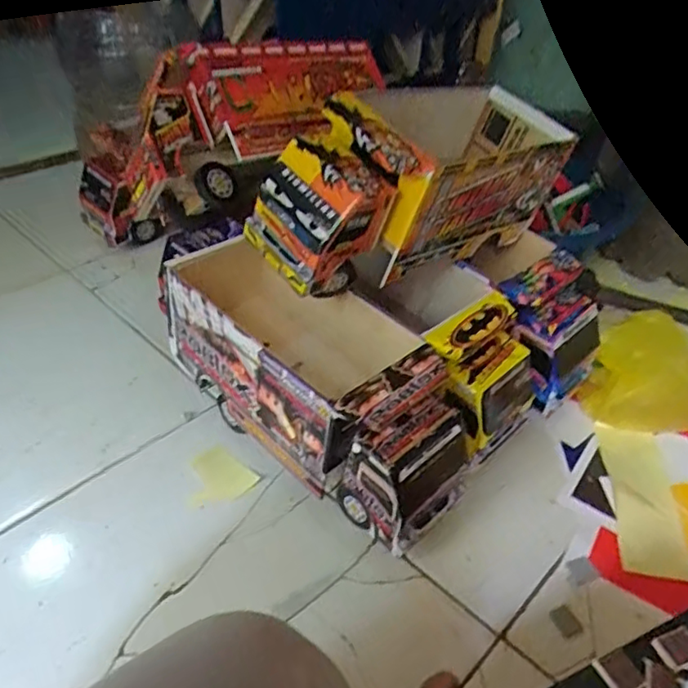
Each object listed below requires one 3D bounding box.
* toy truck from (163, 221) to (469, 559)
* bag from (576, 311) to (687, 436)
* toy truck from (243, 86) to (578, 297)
[{"bbox_3d":[-0.019,0.038,0.627,0.332,0.183,0.167,33,48,32],"label":"toy truck"},{"bbox_3d":[0.350,0.042,0.694,0.097,0.121,0.112,-16,43,-22],"label":"bag"},{"bbox_3d":[0.084,-0.174,0.619,0.363,0.158,0.148,-27,47,-31],"label":"toy truck"}]

